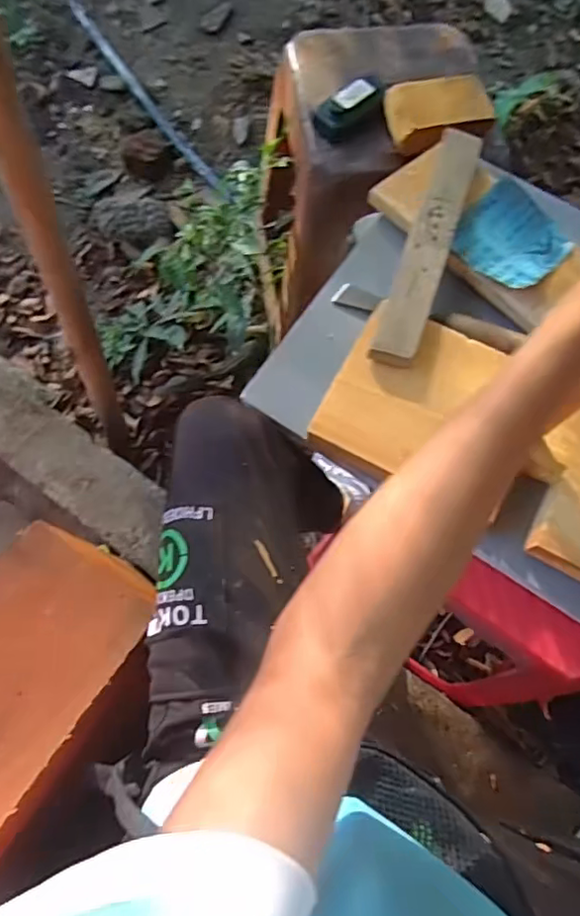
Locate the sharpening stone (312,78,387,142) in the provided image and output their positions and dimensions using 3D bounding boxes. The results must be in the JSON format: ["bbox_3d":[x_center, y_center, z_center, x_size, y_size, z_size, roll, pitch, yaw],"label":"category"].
[{"bbox_3d":[0.075,-0.423,0.699,0.089,0.034,0.042,-40,78,-13],"label":"sharpening stone"}]

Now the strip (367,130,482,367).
[{"bbox_3d":[0.144,-0.227,0.591,0.044,0.021,0.301,19,73,4],"label":"strip"}]

